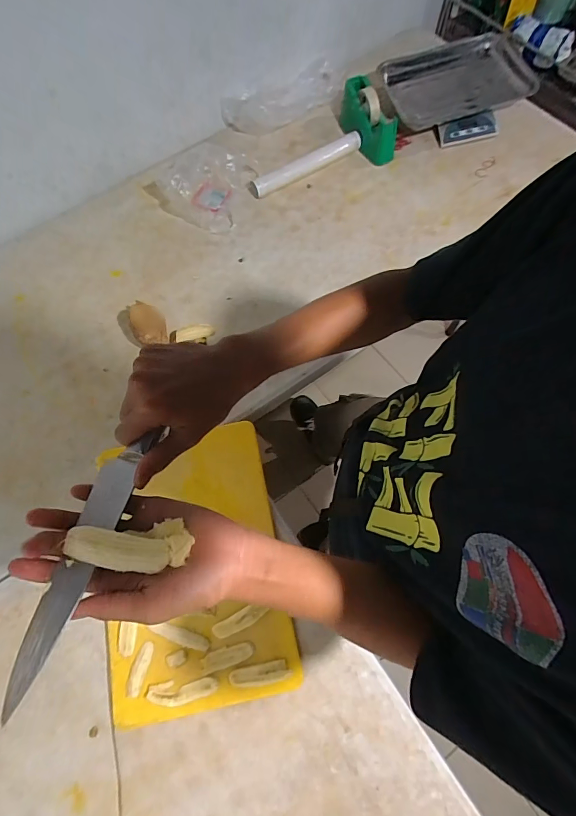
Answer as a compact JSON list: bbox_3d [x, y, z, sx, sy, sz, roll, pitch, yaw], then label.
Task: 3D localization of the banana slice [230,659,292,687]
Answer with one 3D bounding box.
[{"bbox_3d":[-0.044,0.423,0.621,0.094,0.010,0.029,-13,70,-2],"label":"banana slice"}]

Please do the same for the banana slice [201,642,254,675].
[{"bbox_3d":[-0.097,0.398,0.625,0.085,0.006,0.028,-18,70,-4],"label":"banana slice"}]

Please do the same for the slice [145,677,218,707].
[{"bbox_3d":[-0.167,0.447,0.615,0.109,0.012,0.035,-4,70,1],"label":"slice"}]

